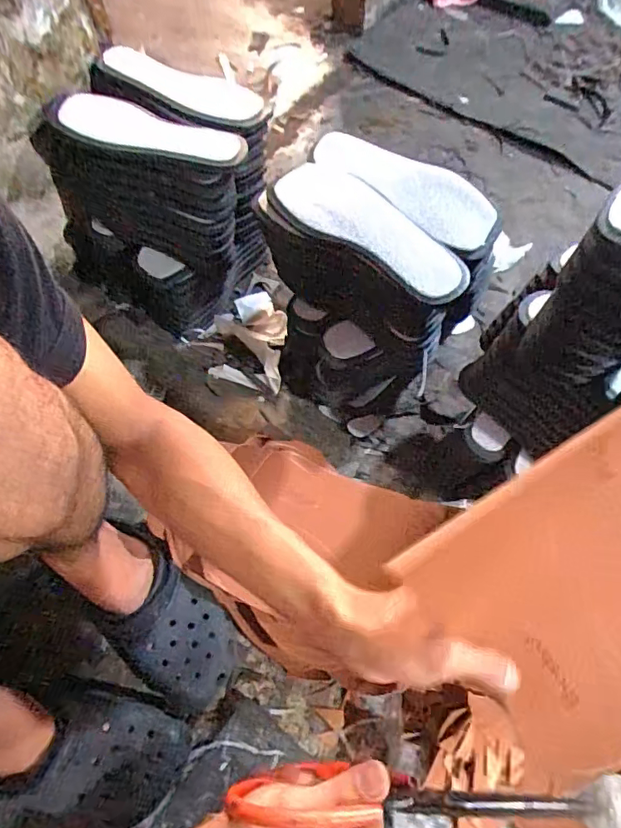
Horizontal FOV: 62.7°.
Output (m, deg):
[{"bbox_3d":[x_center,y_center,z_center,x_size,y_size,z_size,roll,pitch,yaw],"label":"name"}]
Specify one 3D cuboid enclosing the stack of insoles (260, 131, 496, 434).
[{"bbox_3d":[0.067,-0.152,0.709,0.253,0.315,0.186,33,67,15],"label":"stack of insoles"}]

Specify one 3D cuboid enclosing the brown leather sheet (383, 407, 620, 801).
[{"bbox_3d":[0.175,0.118,0.318,0.188,0.019,0.197,-31,90,13],"label":"brown leather sheet"}]

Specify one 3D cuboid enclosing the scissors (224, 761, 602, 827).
[{"bbox_3d":[0.056,0.230,0.310,0.209,0.062,0.021,-2,62,5],"label":"scissors"}]

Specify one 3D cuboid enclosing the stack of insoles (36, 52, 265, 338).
[{"bbox_3d":[-0.212,-0.311,0.776,0.281,0.304,0.218,27,65,12],"label":"stack of insoles"}]

